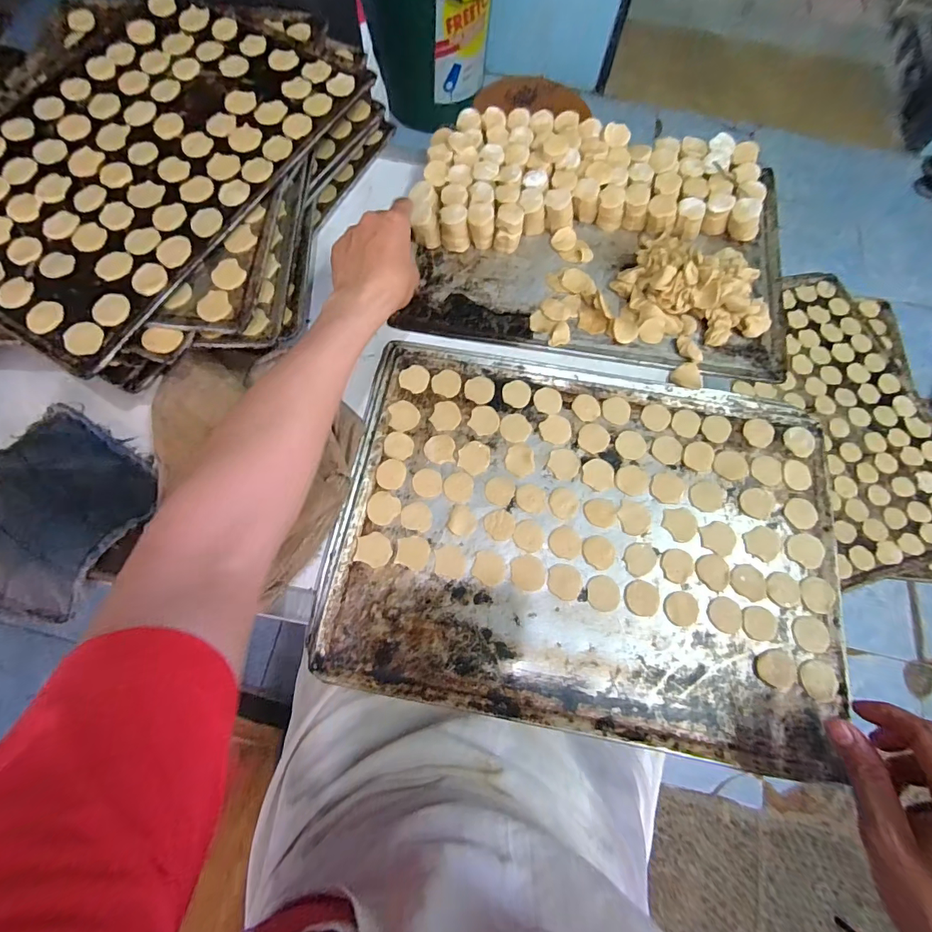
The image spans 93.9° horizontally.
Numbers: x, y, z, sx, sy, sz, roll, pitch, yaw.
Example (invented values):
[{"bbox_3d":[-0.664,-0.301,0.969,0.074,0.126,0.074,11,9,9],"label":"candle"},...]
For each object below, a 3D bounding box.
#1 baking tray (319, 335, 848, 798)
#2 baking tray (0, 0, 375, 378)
[{"bbox_3d":[0.113,0.060,0.420,0.457,0.012,0.340,10,69,3],"label":"baking tray"},{"bbox_3d":[-0.363,-0.340,0.464,0.343,0.030,0.435,29,71,10],"label":"baking tray"}]

